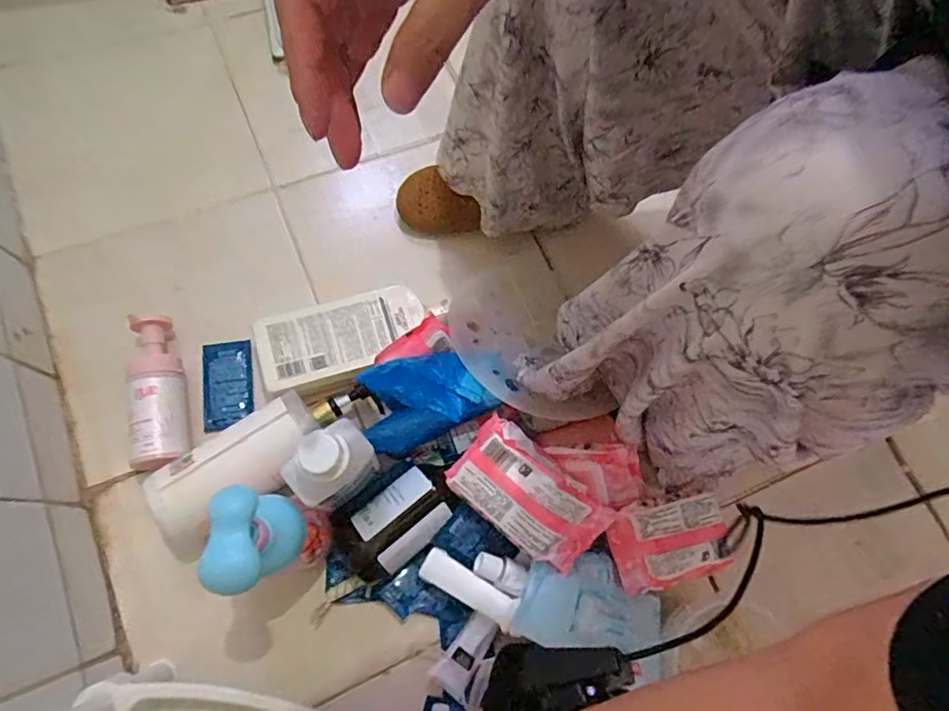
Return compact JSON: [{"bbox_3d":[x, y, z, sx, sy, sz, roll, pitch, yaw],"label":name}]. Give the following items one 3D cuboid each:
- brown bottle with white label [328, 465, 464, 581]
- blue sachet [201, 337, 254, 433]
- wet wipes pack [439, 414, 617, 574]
[{"bbox_3d":[-0.079,0.171,0.578,0.125,0.064,0.078,-32,76,-9],"label":"brown bottle with white label"},{"bbox_3d":[-0.287,0.033,0.642,0.057,0.009,0.101,-9,73,-3],"label":"blue sachet"},{"bbox_3d":[0.056,0.140,0.552,0.157,0.048,0.086,37,101,6],"label":"wet wipes pack"}]

